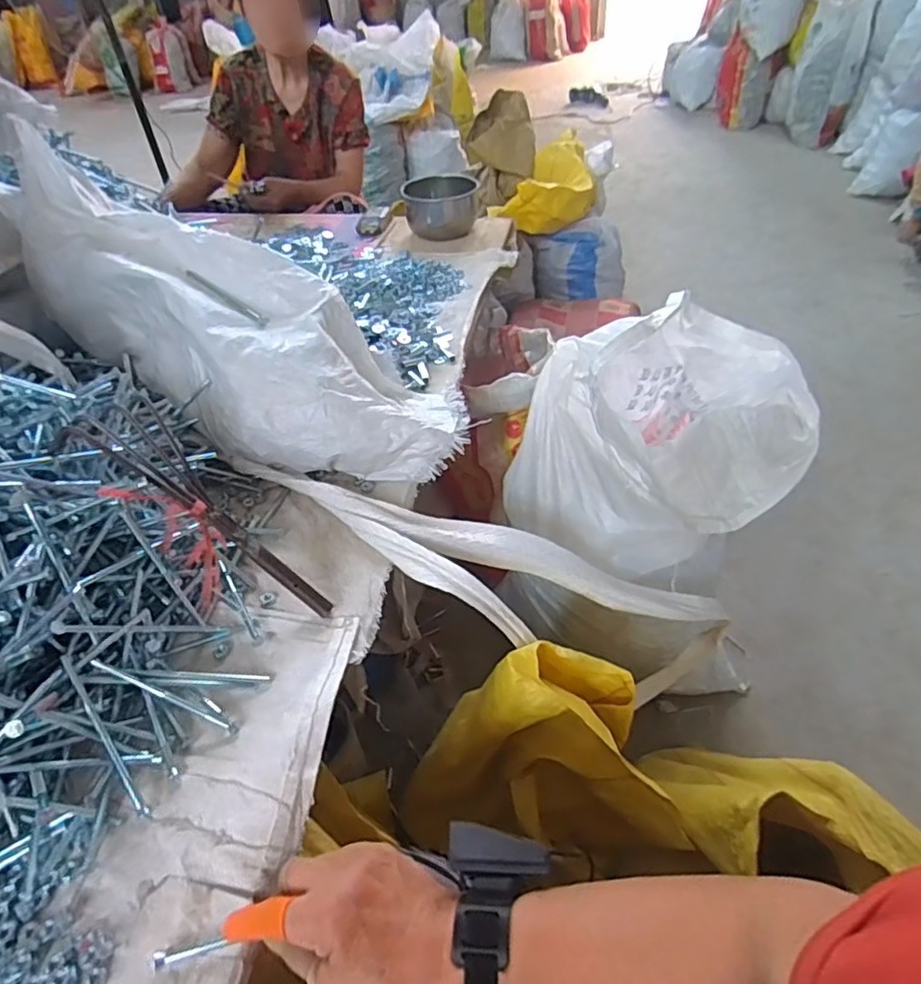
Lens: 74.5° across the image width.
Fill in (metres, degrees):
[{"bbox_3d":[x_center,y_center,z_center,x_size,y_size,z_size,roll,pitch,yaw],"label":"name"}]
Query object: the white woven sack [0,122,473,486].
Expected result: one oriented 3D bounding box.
[{"bbox_3d":[-0.303,-0.212,0.785,0.667,0.197,0.236,32,52,9],"label":"white woven sack"}]

